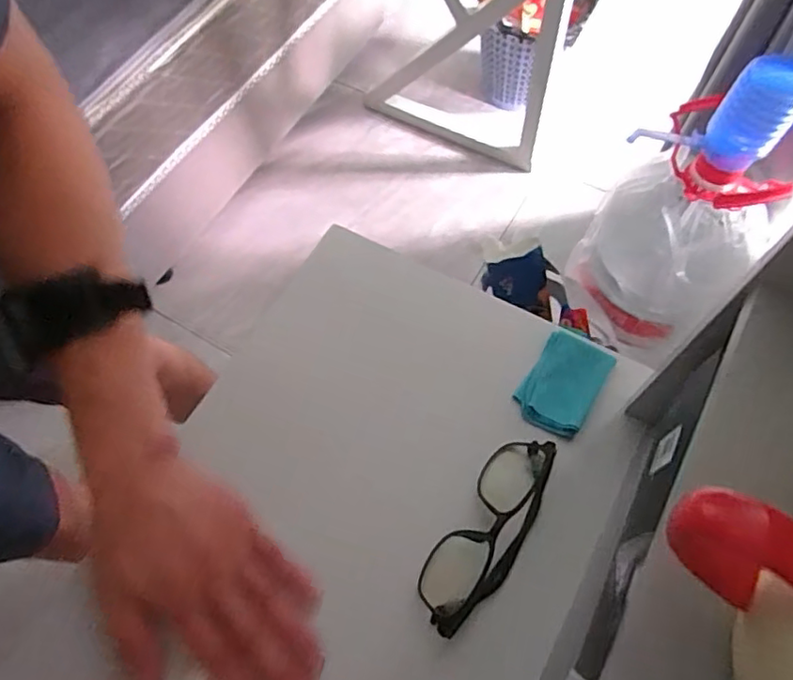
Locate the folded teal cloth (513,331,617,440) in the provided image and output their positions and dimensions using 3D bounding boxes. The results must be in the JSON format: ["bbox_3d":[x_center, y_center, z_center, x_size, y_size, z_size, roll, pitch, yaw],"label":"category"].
[{"bbox_3d":[0.119,0.030,0.420,0.048,0.011,0.073,31,70,16],"label":"folded teal cloth"}]

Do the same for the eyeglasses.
[{"bbox_3d":[0.058,0.121,0.377,0.042,0.030,0.129,29,70,16],"label":"eyeglasses"}]

